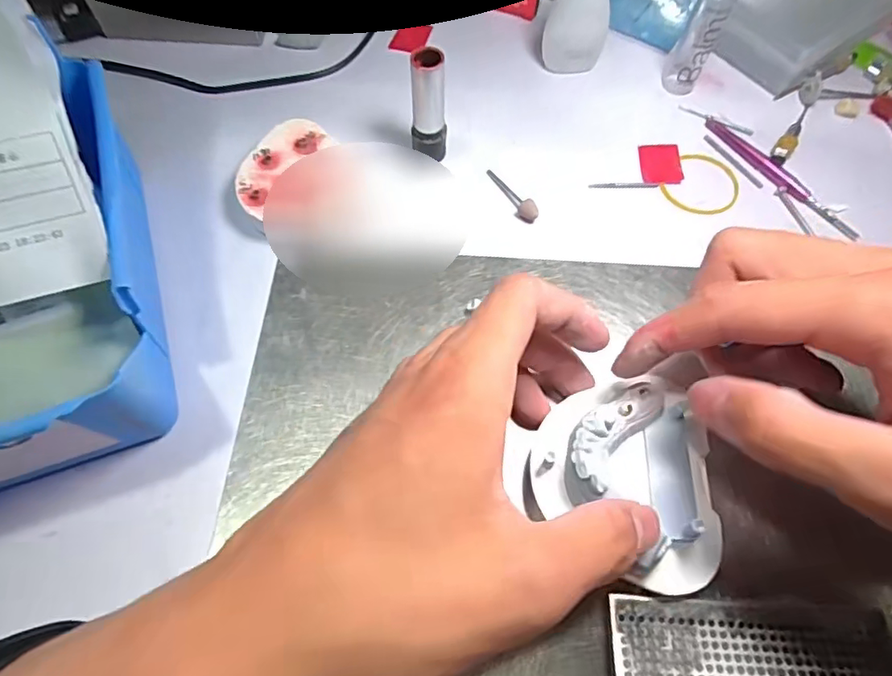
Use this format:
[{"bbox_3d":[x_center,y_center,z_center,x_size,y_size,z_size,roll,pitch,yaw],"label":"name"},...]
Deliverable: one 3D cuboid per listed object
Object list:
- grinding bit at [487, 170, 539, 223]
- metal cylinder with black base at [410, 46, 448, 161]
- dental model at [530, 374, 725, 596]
[{"bbox_3d":[0.035,-0.077,0.282,0.008,0.008,0.040,-24,66,-12],"label":"grinding bit"},{"bbox_3d":[-0.008,-0.116,0.271,0.017,0.058,0.018,-2,63,-2],"label":"metal cylinder with black base"},{"bbox_3d":[0.068,0.050,0.198,0.067,0.023,0.074,3,63,1],"label":"dental model"}]

